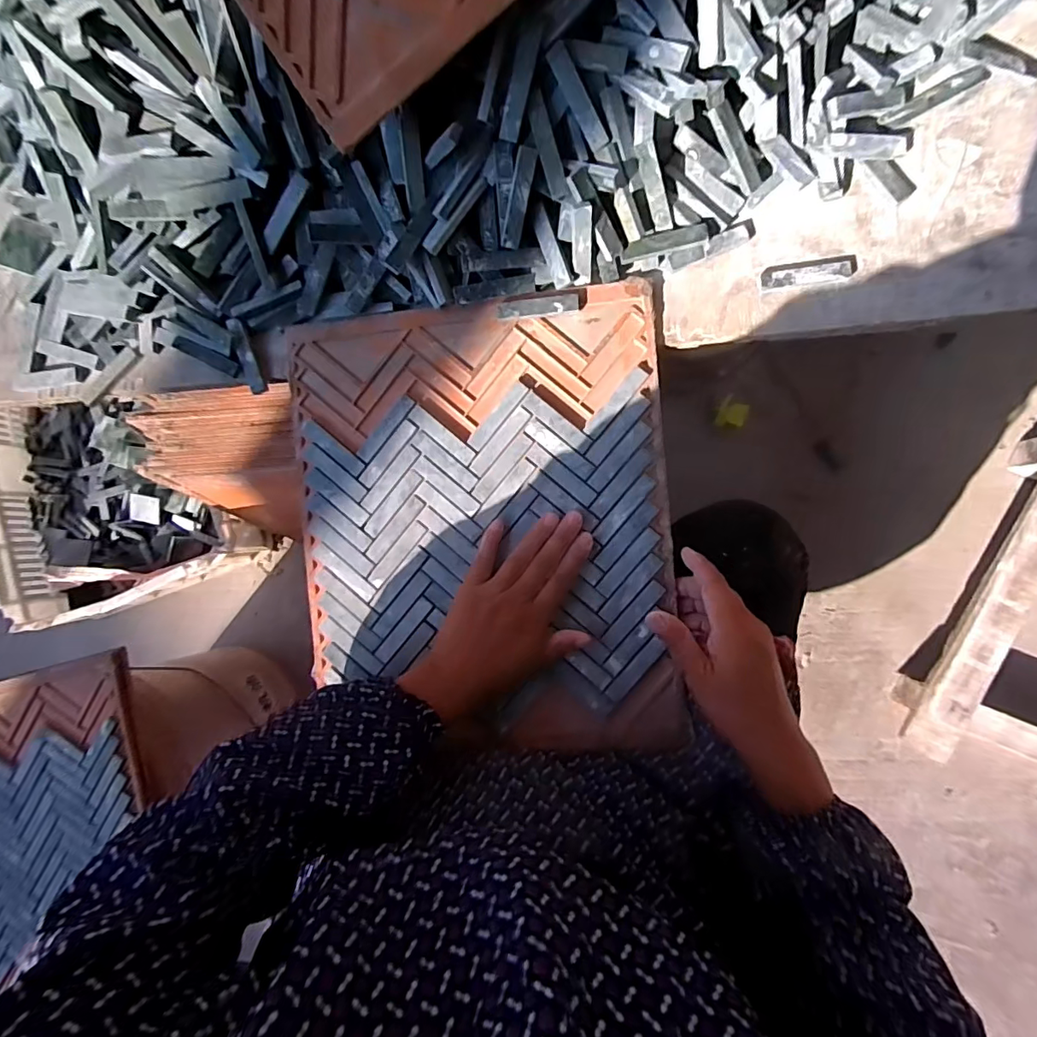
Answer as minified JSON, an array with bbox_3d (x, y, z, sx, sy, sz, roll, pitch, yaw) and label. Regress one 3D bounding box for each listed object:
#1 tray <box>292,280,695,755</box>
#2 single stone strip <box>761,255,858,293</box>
[{"bbox_3d":[-0.028,0.009,0.410,0.292,0.032,0.349,-4,87,7],"label":"tray"},{"bbox_3d":[0.211,-0.179,0.373,0.065,0.009,0.020,-4,87,7],"label":"single stone strip"}]

